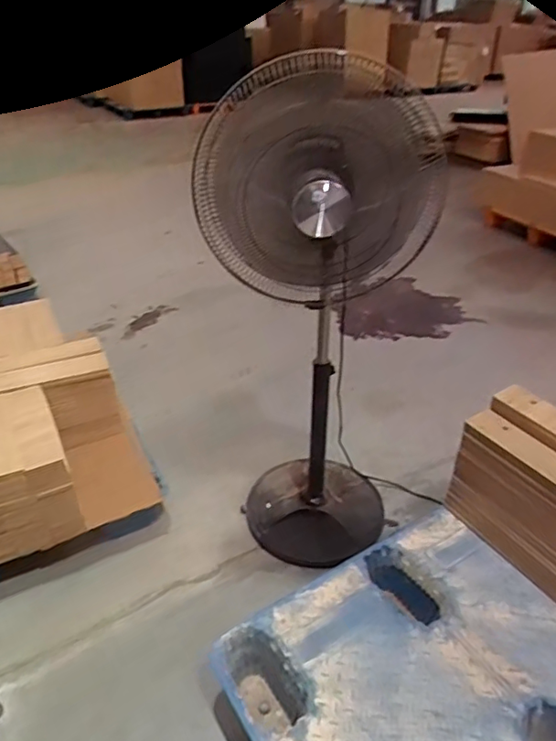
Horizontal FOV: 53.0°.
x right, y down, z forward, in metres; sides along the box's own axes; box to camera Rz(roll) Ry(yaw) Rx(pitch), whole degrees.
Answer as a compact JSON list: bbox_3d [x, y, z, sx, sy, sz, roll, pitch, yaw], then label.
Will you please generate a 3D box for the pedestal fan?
[{"bbox_3d":[0.078,-0.026,1.428,0.499,1.300,0.394,4,33,4],"label":"pedestal fan"}]

